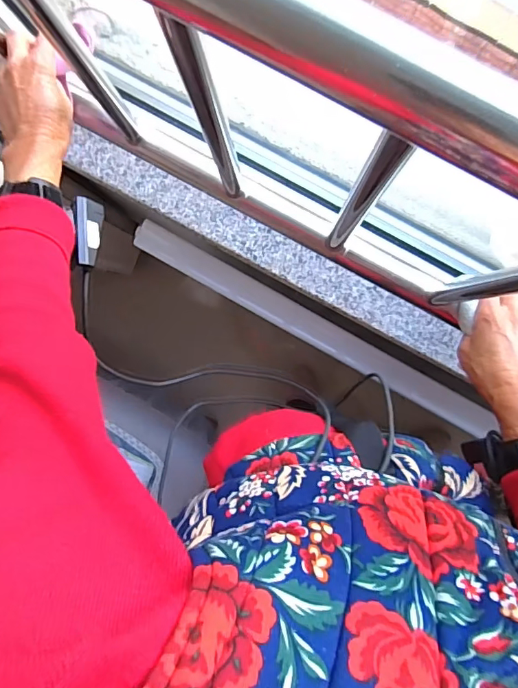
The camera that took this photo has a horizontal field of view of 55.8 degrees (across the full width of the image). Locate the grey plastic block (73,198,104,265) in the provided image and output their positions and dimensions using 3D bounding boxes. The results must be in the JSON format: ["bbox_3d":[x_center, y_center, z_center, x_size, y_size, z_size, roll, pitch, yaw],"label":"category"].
[{"bbox_3d":[-0.161,-0.106,0.460,0.020,0.022,0.068,-3,74,3],"label":"grey plastic block"}]

